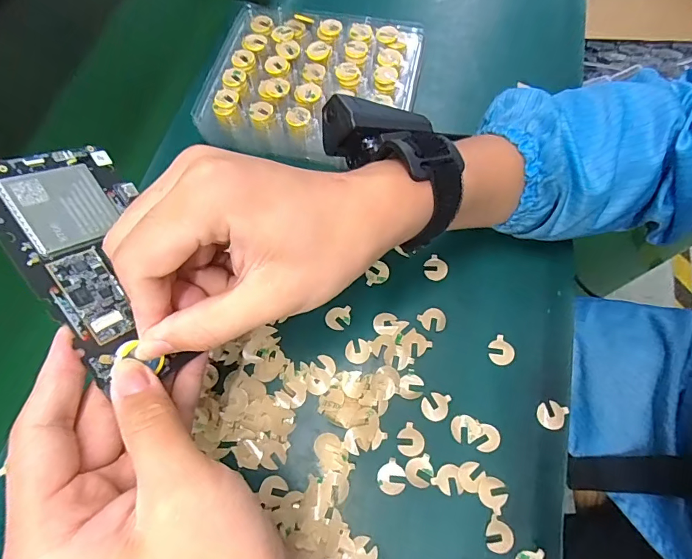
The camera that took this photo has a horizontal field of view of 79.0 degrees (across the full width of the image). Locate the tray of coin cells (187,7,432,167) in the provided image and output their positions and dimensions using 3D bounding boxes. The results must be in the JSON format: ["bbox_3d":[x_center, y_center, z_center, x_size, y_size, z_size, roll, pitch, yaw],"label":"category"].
[{"bbox_3d":[-0.030,-0.172,0.371,0.180,0.043,0.149,13,68,7],"label":"tray of coin cells"}]

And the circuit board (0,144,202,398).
[{"bbox_3d":[-0.119,-0.009,0.207,0.062,0.004,0.122,-35,94,-45],"label":"circuit board"}]

